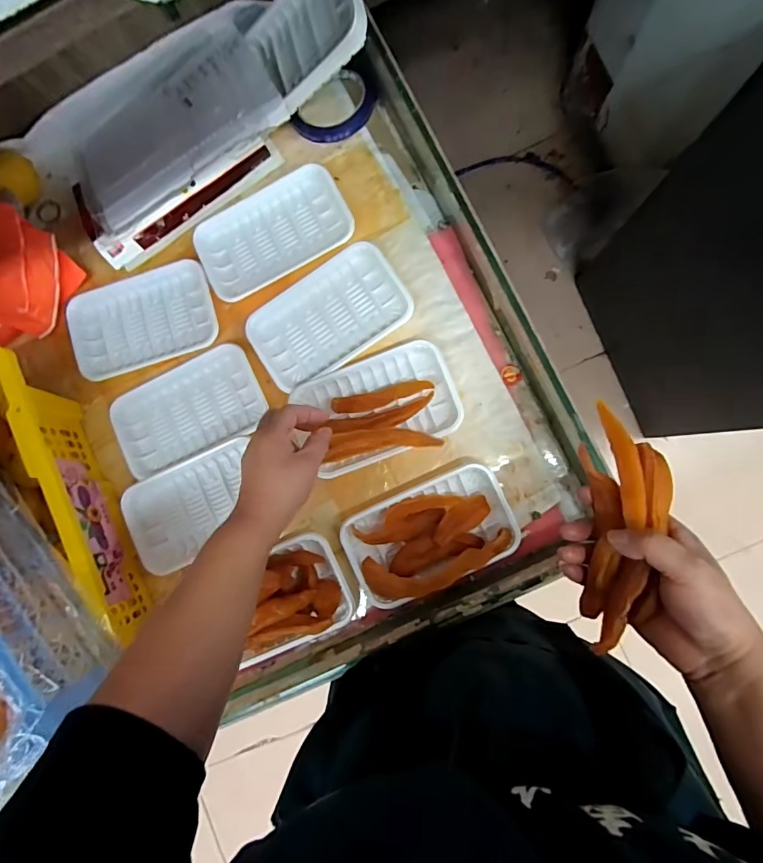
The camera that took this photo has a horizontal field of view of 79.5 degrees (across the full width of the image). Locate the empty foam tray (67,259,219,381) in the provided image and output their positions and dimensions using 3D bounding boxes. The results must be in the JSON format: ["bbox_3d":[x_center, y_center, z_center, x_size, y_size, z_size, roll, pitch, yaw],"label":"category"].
[{"bbox_3d":[-0.287,-0.136,0.555,0.180,0.024,0.107,-18,86,4],"label":"empty foam tray"}]

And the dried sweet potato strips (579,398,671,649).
[{"bbox_3d":[0.176,0.072,0.333,0.055,0.044,0.170,5,89,5],"label":"dried sweet potato strips"}]

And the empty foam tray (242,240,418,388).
[{"bbox_3d":[-0.060,-0.129,0.527,0.177,0.029,0.104,-31,85,3],"label":"empty foam tray"}]

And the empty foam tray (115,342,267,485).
[{"bbox_3d":[-0.230,-0.025,0.550,0.183,0.024,0.104,-25,85,4],"label":"empty foam tray"}]

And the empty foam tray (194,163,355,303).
[{"bbox_3d":[-0.127,-0.232,0.532,0.175,0.018,0.107,-26,85,3],"label":"empty foam tray"}]

